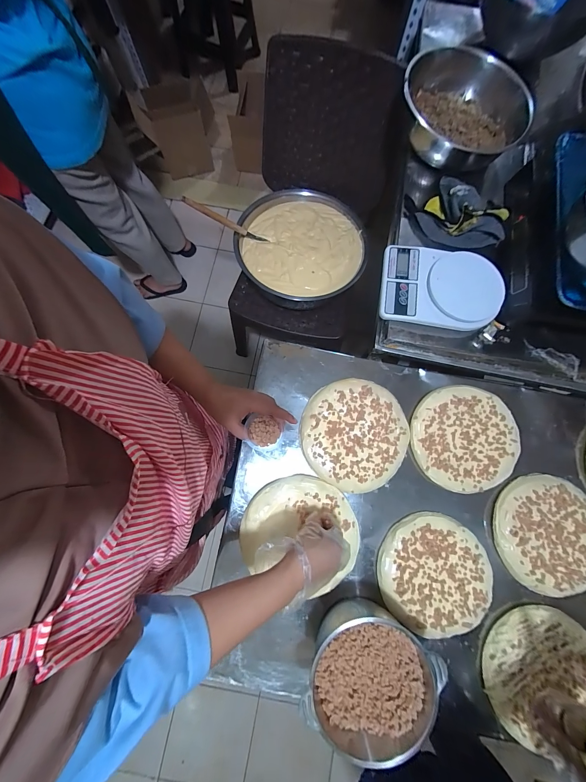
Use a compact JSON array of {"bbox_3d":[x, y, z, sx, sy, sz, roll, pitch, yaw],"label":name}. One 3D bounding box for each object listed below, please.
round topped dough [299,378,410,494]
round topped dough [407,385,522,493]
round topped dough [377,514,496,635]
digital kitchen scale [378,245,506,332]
[{"bbox_3d":[0.114,0.078,0.529,0.192,0.025,0.199,0,78,-1],"label":"round topped dough"},{"bbox_3d":[0.331,0.089,0.547,0.202,0.016,0.192,0,78,-1],"label":"round topped dough"},{"bbox_3d":[0.246,0.318,0.496,0.185,0.019,0.188,0,78,-1],"label":"round topped dough"},{"bbox_3d":[0.273,-0.193,0.533,0.211,0.049,0.153,9,78,1],"label":"digital kitchen scale"}]

